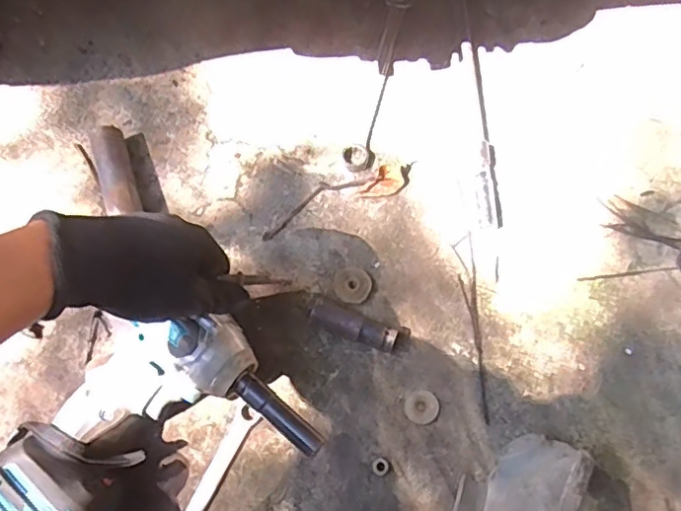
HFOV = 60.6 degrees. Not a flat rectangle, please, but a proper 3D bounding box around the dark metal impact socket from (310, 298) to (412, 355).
[{"bbox_3d":[0.020,0.064,0.523,0.093,0.026,0.028,22,74,-5],"label":"dark metal impact socket"}]

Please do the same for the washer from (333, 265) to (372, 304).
[{"bbox_3d":[0.011,0.028,0.547,0.034,0.009,0.036,0,73,1],"label":"washer"}]

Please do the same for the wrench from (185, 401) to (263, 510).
[{"bbox_3d":[-0.114,0.202,0.493,0.024,0.006,0.153,28,75,9],"label":"wrench"}]

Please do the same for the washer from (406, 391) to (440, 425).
[{"bbox_3d":[0.072,0.133,0.512,0.028,0.007,0.028,27,75,9],"label":"washer"}]

